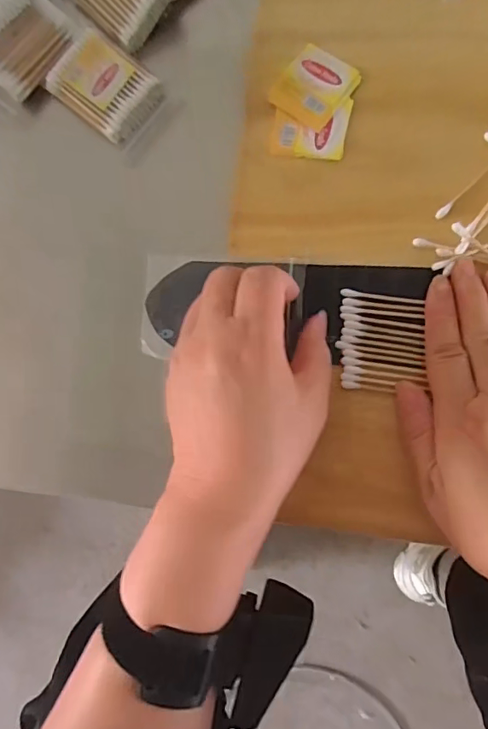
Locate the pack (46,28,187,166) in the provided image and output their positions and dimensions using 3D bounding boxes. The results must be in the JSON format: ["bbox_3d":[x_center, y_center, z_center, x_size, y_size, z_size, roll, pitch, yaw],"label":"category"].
[{"bbox_3d":[-0.101,-0.206,0.381,0.084,0.025,0.058,42,90,7],"label":"pack"}]

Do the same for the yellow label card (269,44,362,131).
[{"bbox_3d":[0.044,-0.174,0.312,0.042,0.004,0.046,37,90,7],"label":"yellow label card"}]

